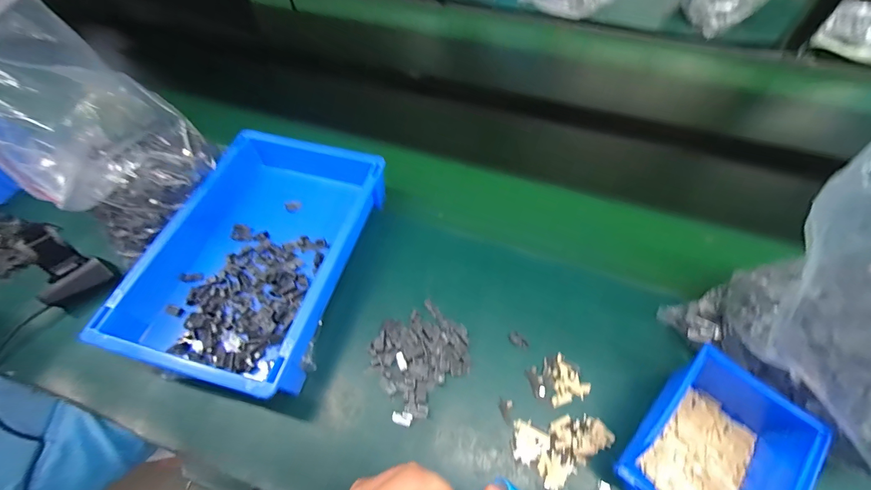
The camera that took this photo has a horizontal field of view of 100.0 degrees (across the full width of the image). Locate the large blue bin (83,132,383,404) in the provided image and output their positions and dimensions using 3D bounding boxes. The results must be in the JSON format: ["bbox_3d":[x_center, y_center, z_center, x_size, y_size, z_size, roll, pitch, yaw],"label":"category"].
[{"bbox_3d":[-0.208,0.013,0.443,0.210,0.074,0.295,16,59,9],"label":"large blue bin"}]

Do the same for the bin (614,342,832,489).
[{"bbox_3d":[0.250,0.176,0.333,0.111,0.074,0.169,38,65,21],"label":"bin"}]

